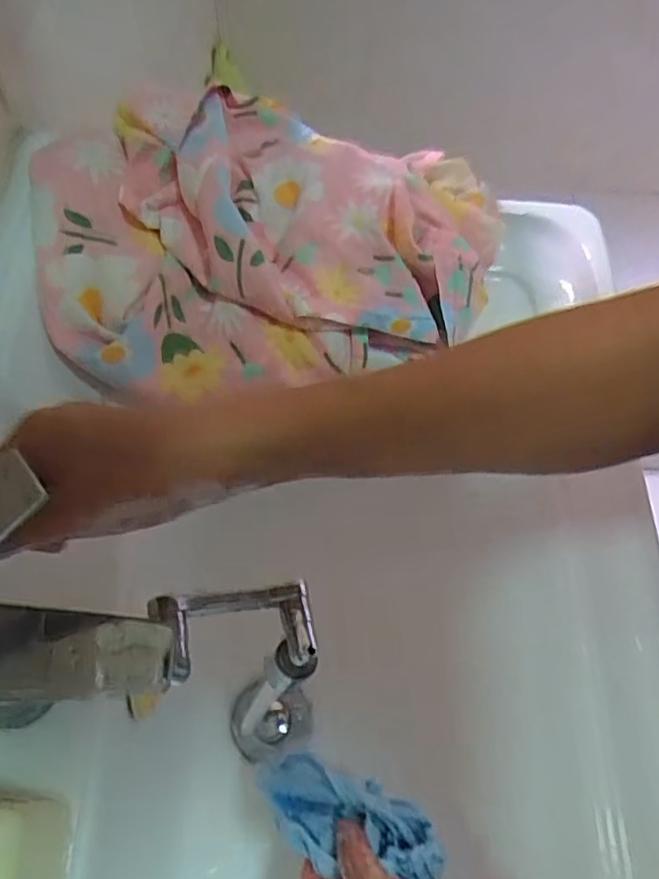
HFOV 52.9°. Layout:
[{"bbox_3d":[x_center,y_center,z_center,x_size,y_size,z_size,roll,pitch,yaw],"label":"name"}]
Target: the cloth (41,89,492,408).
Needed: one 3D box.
[{"bbox_3d":[-0.040,-0.155,0.514,0.358,0.069,0.257,0,81,-6],"label":"cloth"}]

